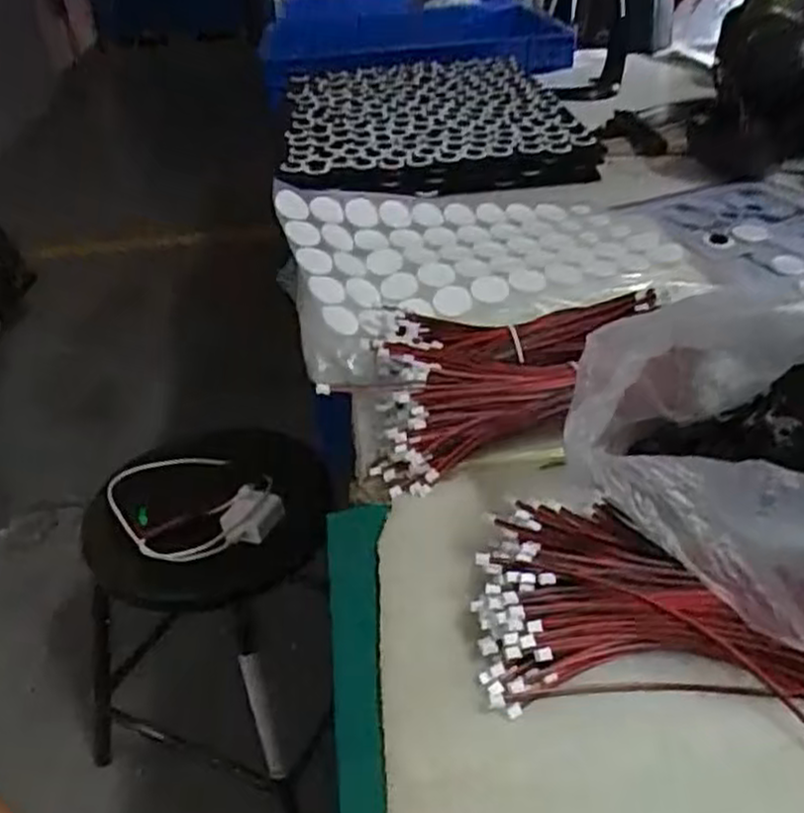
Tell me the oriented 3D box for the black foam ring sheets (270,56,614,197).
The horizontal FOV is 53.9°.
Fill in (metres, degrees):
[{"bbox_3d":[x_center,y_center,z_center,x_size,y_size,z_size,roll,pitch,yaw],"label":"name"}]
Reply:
[{"bbox_3d":[0.027,-0.389,1.043,0.368,0.039,0.467,-4,41,-3],"label":"black foam ring sheets"}]

